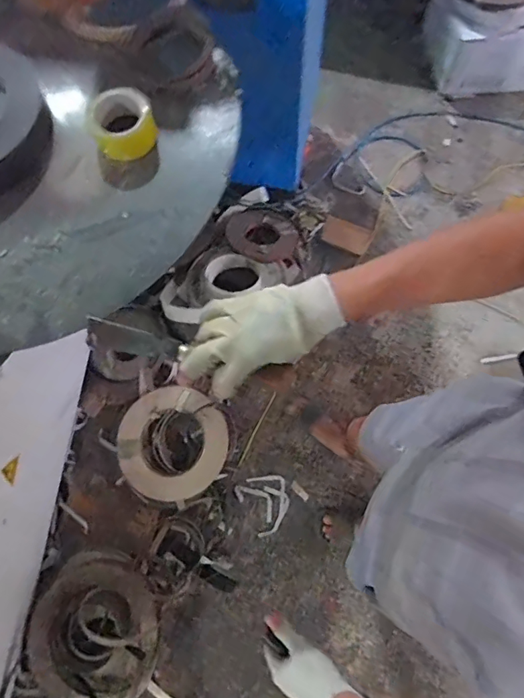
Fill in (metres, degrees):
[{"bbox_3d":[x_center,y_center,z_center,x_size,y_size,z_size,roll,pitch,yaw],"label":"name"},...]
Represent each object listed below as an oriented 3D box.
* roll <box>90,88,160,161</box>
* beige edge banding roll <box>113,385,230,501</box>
[{"bbox_3d":[-0.222,-0.361,0.749,0.098,0.036,0.105,-1,73,2],"label":"roll"},{"bbox_3d":[-0.288,0.301,1.490,0.332,0.053,0.354,-1,73,2],"label":"beige edge banding roll"}]

